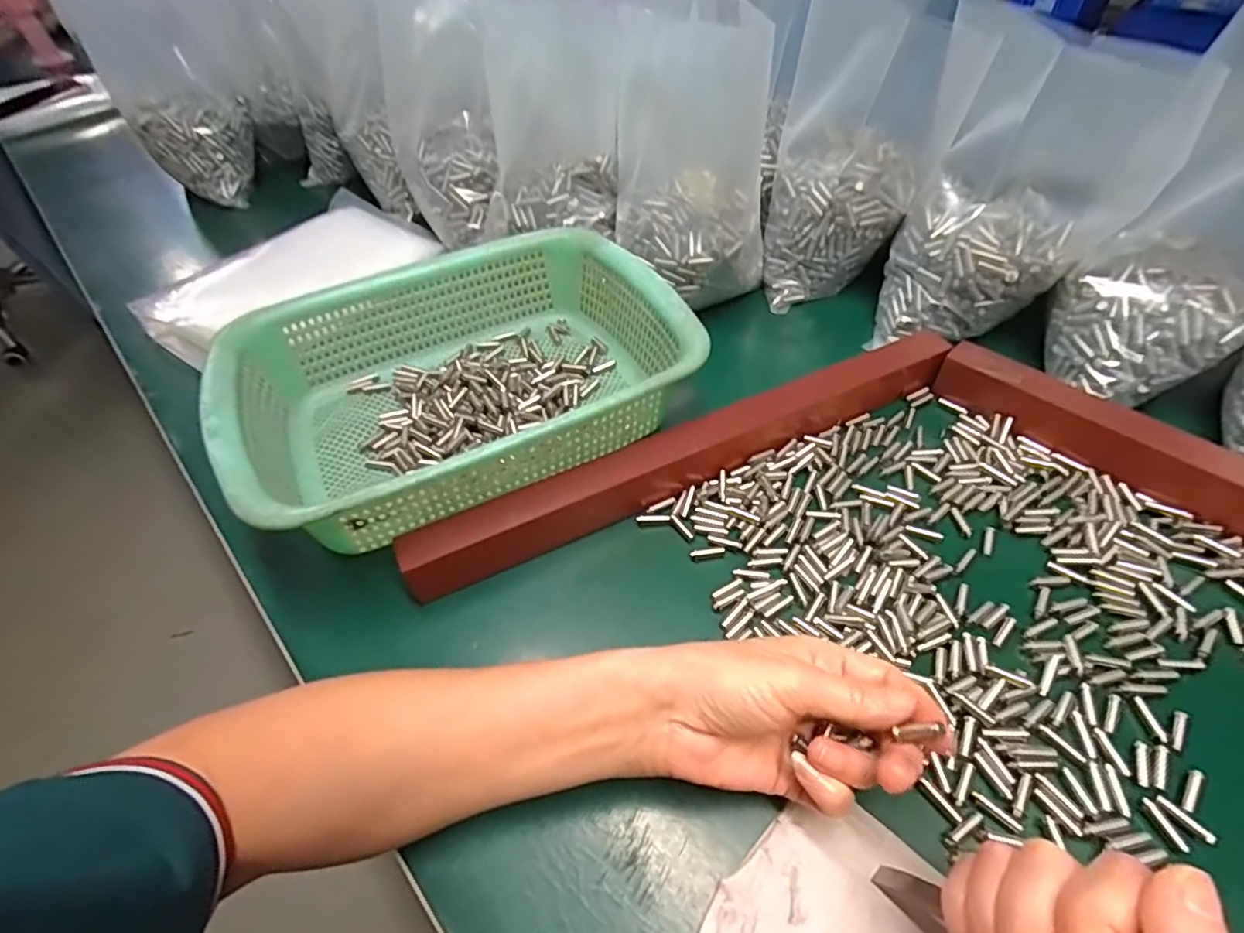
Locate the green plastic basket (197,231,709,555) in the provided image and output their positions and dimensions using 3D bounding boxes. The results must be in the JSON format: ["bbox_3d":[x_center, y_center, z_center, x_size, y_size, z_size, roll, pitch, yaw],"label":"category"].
[{"bbox_3d":[-0.111,-0.064,0.412,0.290,0.085,0.220,-25,53,-14],"label":"green plastic basket"}]

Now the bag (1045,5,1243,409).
[{"bbox_3d":[0.362,-0.140,0.347,0.121,0.187,0.114,36,62,29],"label":"bag"}]

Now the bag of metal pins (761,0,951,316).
[{"bbox_3d":[0.186,-0.252,0.473,0.123,0.206,0.091,-6,51,0],"label":"bag of metal pins"}]

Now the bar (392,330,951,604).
[{"bbox_3d":[0.050,-0.012,0.383,0.382,0.038,0.035,-23,53,-13],"label":"bar"}]

